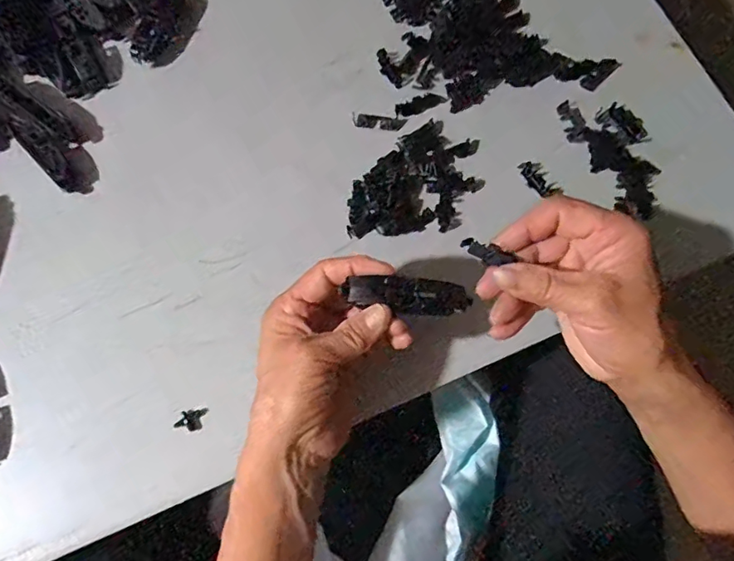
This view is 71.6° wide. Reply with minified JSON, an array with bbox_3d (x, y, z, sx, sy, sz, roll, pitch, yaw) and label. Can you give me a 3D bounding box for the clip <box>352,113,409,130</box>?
[{"bbox_3d":[0.010,-0.124,0.399,0.042,0.004,0.014,6,75,-3],"label":"clip"}]

